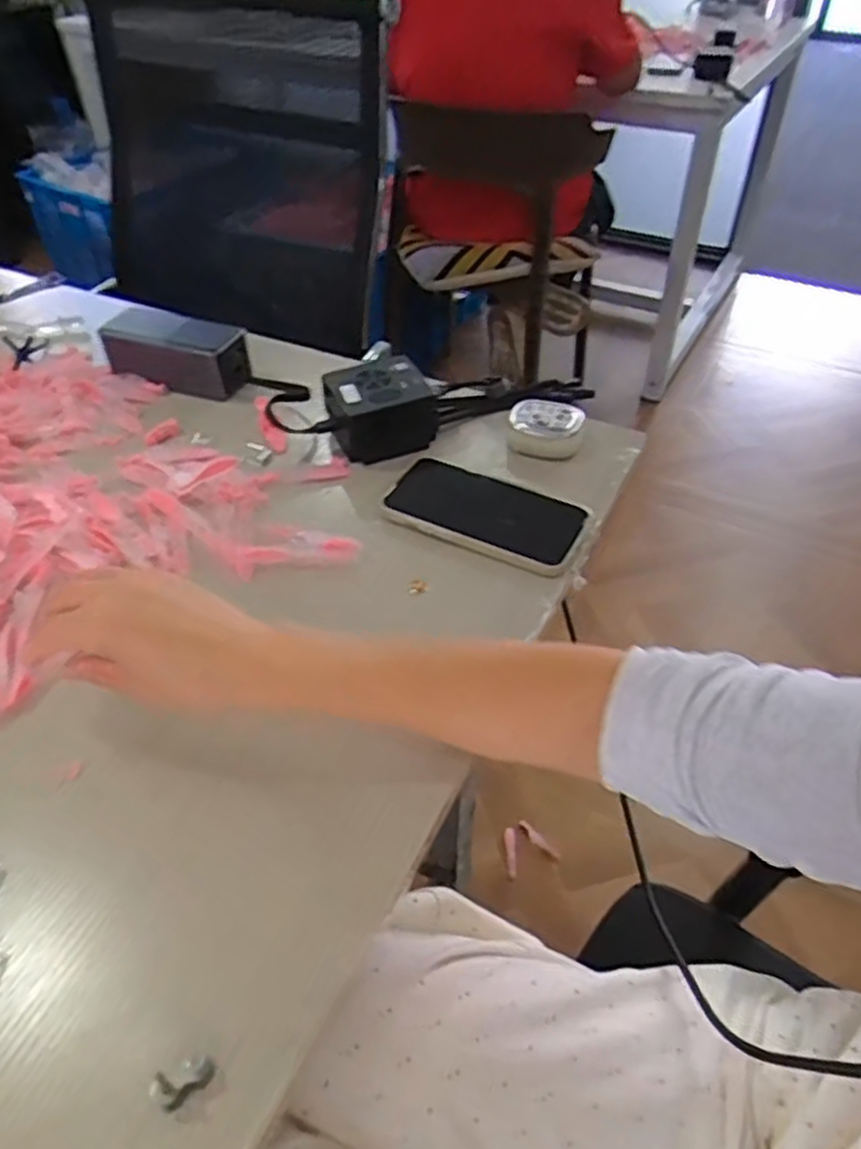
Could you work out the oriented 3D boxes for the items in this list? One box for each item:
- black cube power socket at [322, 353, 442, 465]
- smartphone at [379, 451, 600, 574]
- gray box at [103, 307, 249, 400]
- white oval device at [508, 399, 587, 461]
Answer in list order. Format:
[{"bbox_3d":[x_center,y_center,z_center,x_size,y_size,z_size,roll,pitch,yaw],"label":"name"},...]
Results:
[{"bbox_3d":[-0.043,-0.137,0.624,0.079,0.050,0.073,-23,49,-21],"label":"black cube power socket"},{"bbox_3d":[0.041,-0.046,0.561,0.146,0.017,0.077,20,48,19],"label":"smartphone"},{"bbox_3d":[-0.232,-0.207,0.698,0.130,0.050,0.058,13,46,13],"label":"gray box"},{"bbox_3d":[0.094,-0.117,0.621,0.059,0.035,0.043,11,46,11],"label":"white oval device"}]

